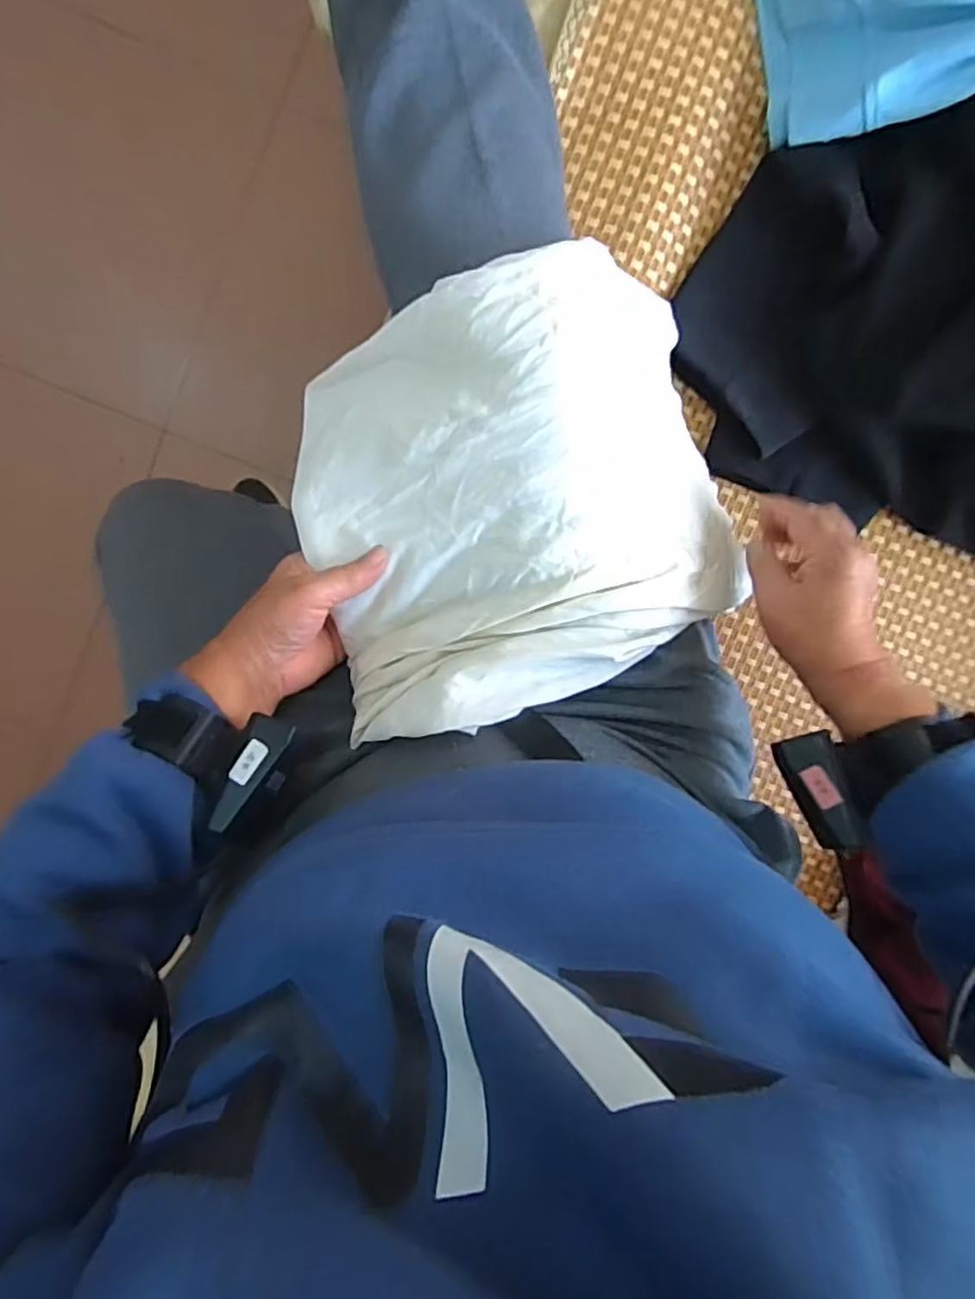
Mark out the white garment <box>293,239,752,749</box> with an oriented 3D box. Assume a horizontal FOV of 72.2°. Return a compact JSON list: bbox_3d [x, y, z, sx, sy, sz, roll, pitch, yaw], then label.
[{"bbox_3d":[0.023,-0.109,0.445,0.291,0.117,0.262,-18,97,0],"label":"white garment"}]

